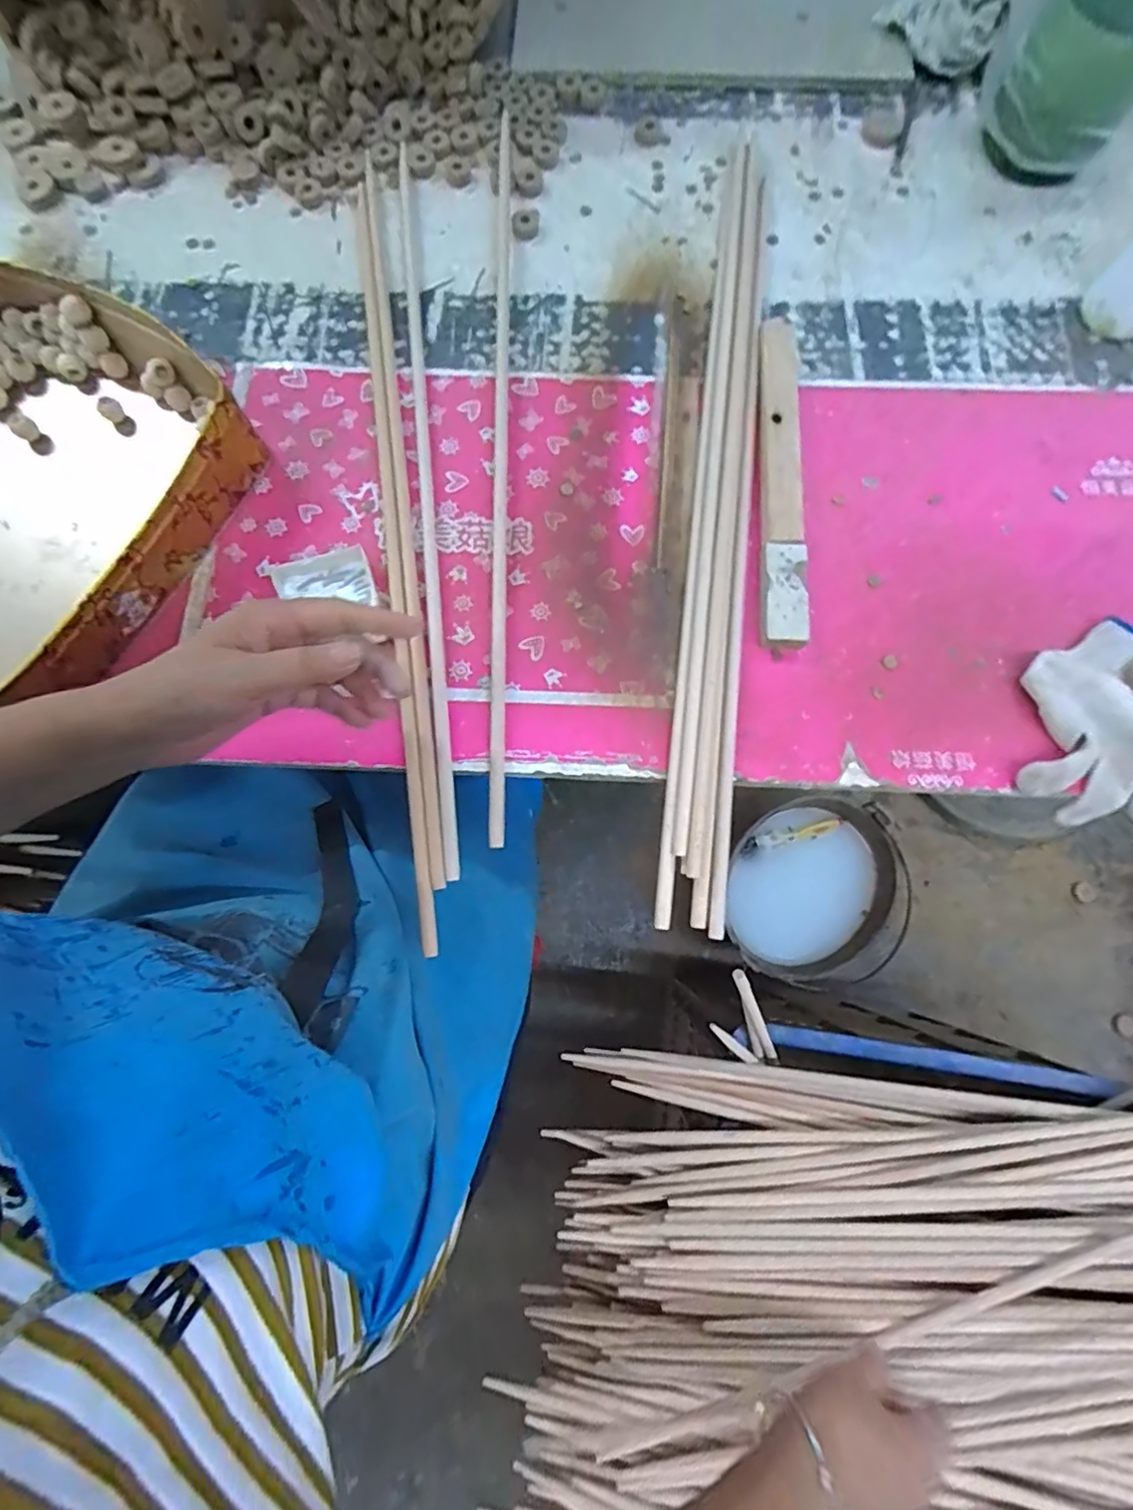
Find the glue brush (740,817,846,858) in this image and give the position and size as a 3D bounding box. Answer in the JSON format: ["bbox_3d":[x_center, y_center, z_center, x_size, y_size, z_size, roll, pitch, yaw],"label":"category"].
[{"bbox_3d":[0.355,0.127,0.930,0.161,0.013,0.027,-16,78,-3],"label":"glue brush"}]

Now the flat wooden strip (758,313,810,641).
[{"bbox_3d":[0.174,-0.229,0.476,0.036,0.015,0.299,4,78,1],"label":"flat wooden strip"}]

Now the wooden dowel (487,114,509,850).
[{"bbox_3d":[-0.056,-0.259,0.490,0.014,0.011,0.665,-1,78,0],"label":"wooden dowel"}]

